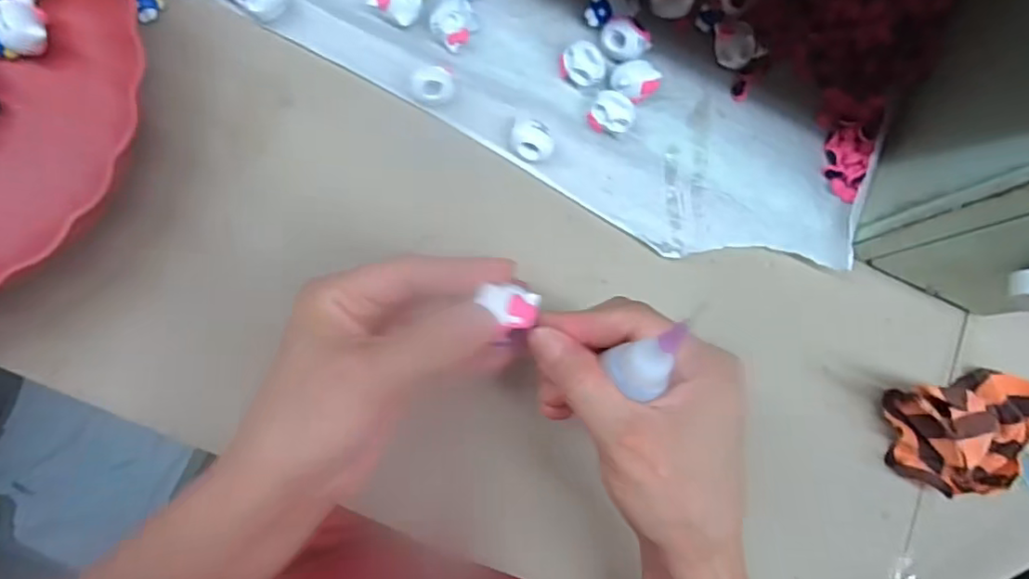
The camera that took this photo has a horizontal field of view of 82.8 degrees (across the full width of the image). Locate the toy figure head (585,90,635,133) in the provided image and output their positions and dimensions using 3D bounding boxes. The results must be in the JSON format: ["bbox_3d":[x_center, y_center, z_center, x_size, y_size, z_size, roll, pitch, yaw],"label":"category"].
[{"bbox_3d":[0.055,-0.100,0.332,0.025,0.018,0.020,20,80,-5],"label":"toy figure head"}]

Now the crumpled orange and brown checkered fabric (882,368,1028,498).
[{"bbox_3d":[0.277,0.084,0.346,0.107,0.038,0.066,-5,83,-9],"label":"crumpled orange and brown checkered fabric"}]

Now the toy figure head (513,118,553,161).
[{"bbox_3d":[0.011,-0.086,0.334,0.024,0.014,0.023,1,82,-8],"label":"toy figure head"}]

